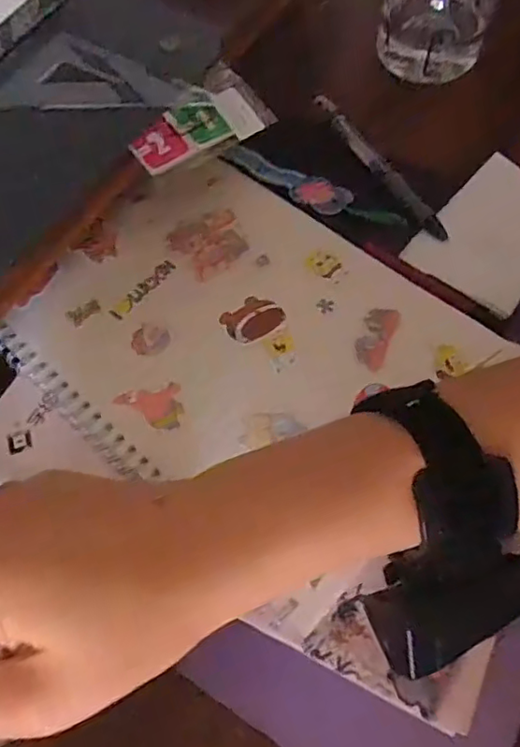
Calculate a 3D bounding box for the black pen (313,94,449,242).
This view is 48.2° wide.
[{"bbox_3d":[0.073,-0.130,0.361,0.012,0.010,0.129,-29,68,-10],"label":"black pen"}]

